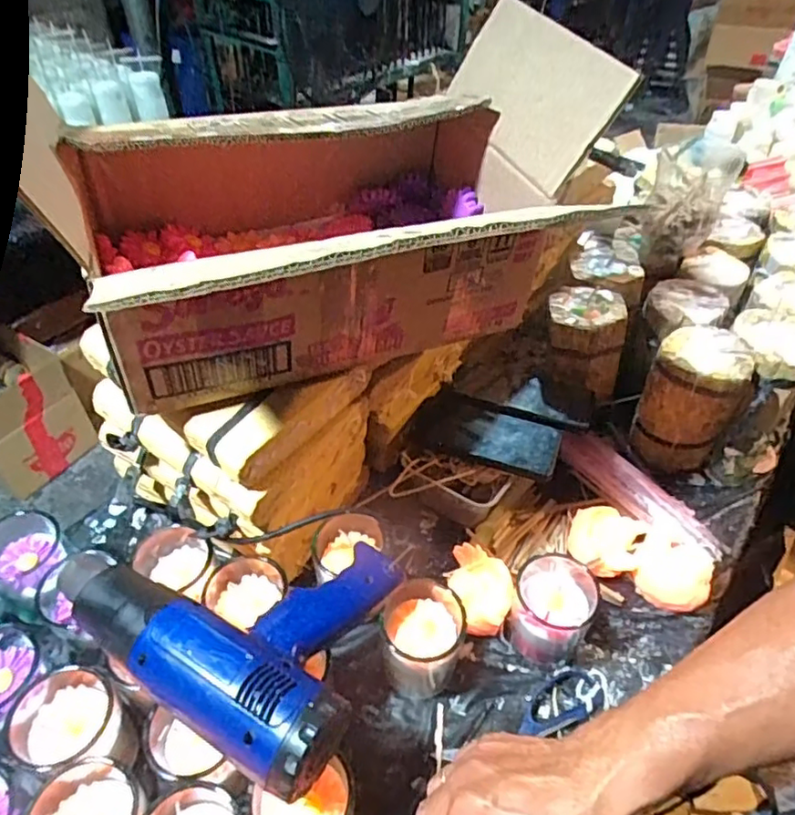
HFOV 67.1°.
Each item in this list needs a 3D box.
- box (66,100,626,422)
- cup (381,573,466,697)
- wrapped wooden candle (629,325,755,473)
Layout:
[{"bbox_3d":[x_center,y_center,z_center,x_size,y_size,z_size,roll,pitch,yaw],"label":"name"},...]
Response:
[{"bbox_3d":[-0.076,-0.164,0.527,0.349,0.161,0.261,-16,47,-17],"label":"box"},{"bbox_3d":[0.021,0.211,0.533,0.068,0.096,0.071,0,44,0],"label":"cup"},{"bbox_3d":[0.337,-0.005,0.694,0.099,0.153,0.085,24,49,22],"label":"wrapped wooden candle"}]

